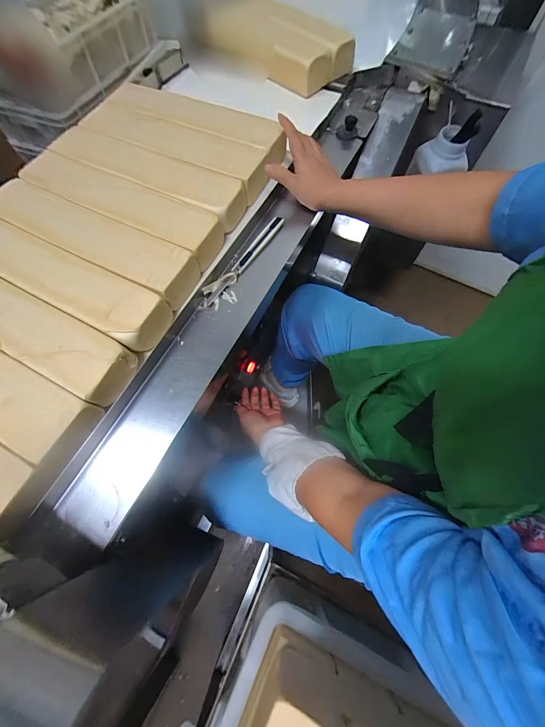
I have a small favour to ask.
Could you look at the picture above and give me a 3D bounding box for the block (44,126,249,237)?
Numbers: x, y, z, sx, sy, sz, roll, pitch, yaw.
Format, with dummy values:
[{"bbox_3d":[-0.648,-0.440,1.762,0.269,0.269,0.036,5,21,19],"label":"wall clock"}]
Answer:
[{"bbox_3d":[-0.204,-0.315,0.472,0.356,0.049,0.083,27,73,10],"label":"block"}]

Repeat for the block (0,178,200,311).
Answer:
[{"bbox_3d":[-0.275,-0.189,0.425,0.355,0.051,0.078,26,73,10],"label":"block"}]

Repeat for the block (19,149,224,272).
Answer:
[{"bbox_3d":[-0.242,-0.255,0.455,0.349,0.057,0.075,27,73,10],"label":"block"}]

